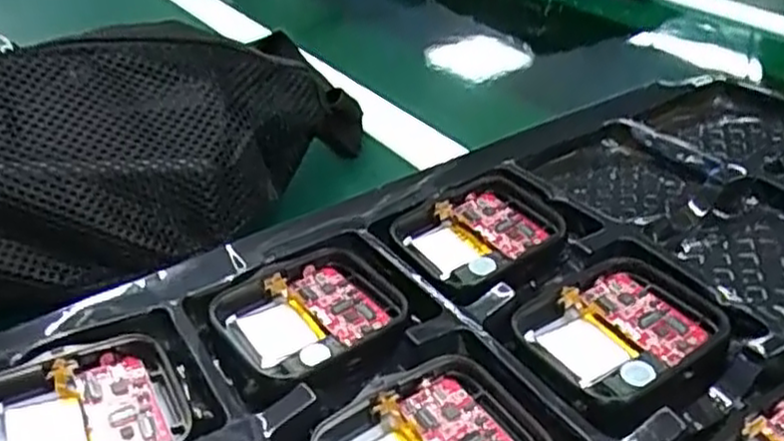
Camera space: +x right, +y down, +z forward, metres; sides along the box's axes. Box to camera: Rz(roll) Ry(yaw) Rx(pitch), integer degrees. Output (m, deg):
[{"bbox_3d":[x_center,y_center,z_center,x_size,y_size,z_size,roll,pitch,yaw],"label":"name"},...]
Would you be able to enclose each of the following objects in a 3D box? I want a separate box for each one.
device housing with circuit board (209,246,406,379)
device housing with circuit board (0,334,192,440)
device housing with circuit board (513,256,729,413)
[{"bbox_3d":[-0.022,0.023,0.188,0.043,0.009,0.035,-21,38,-31],"label":"device housing with circuit board"},{"bbox_3d":[-0.068,0.043,0.159,0.044,0.013,0.033,-15,35,-24],"label":"device housing with circuit board"},{"bbox_3d":[0.055,0.025,0.177,0.045,0.009,0.037,-17,36,-27],"label":"device housing with circuit board"}]

